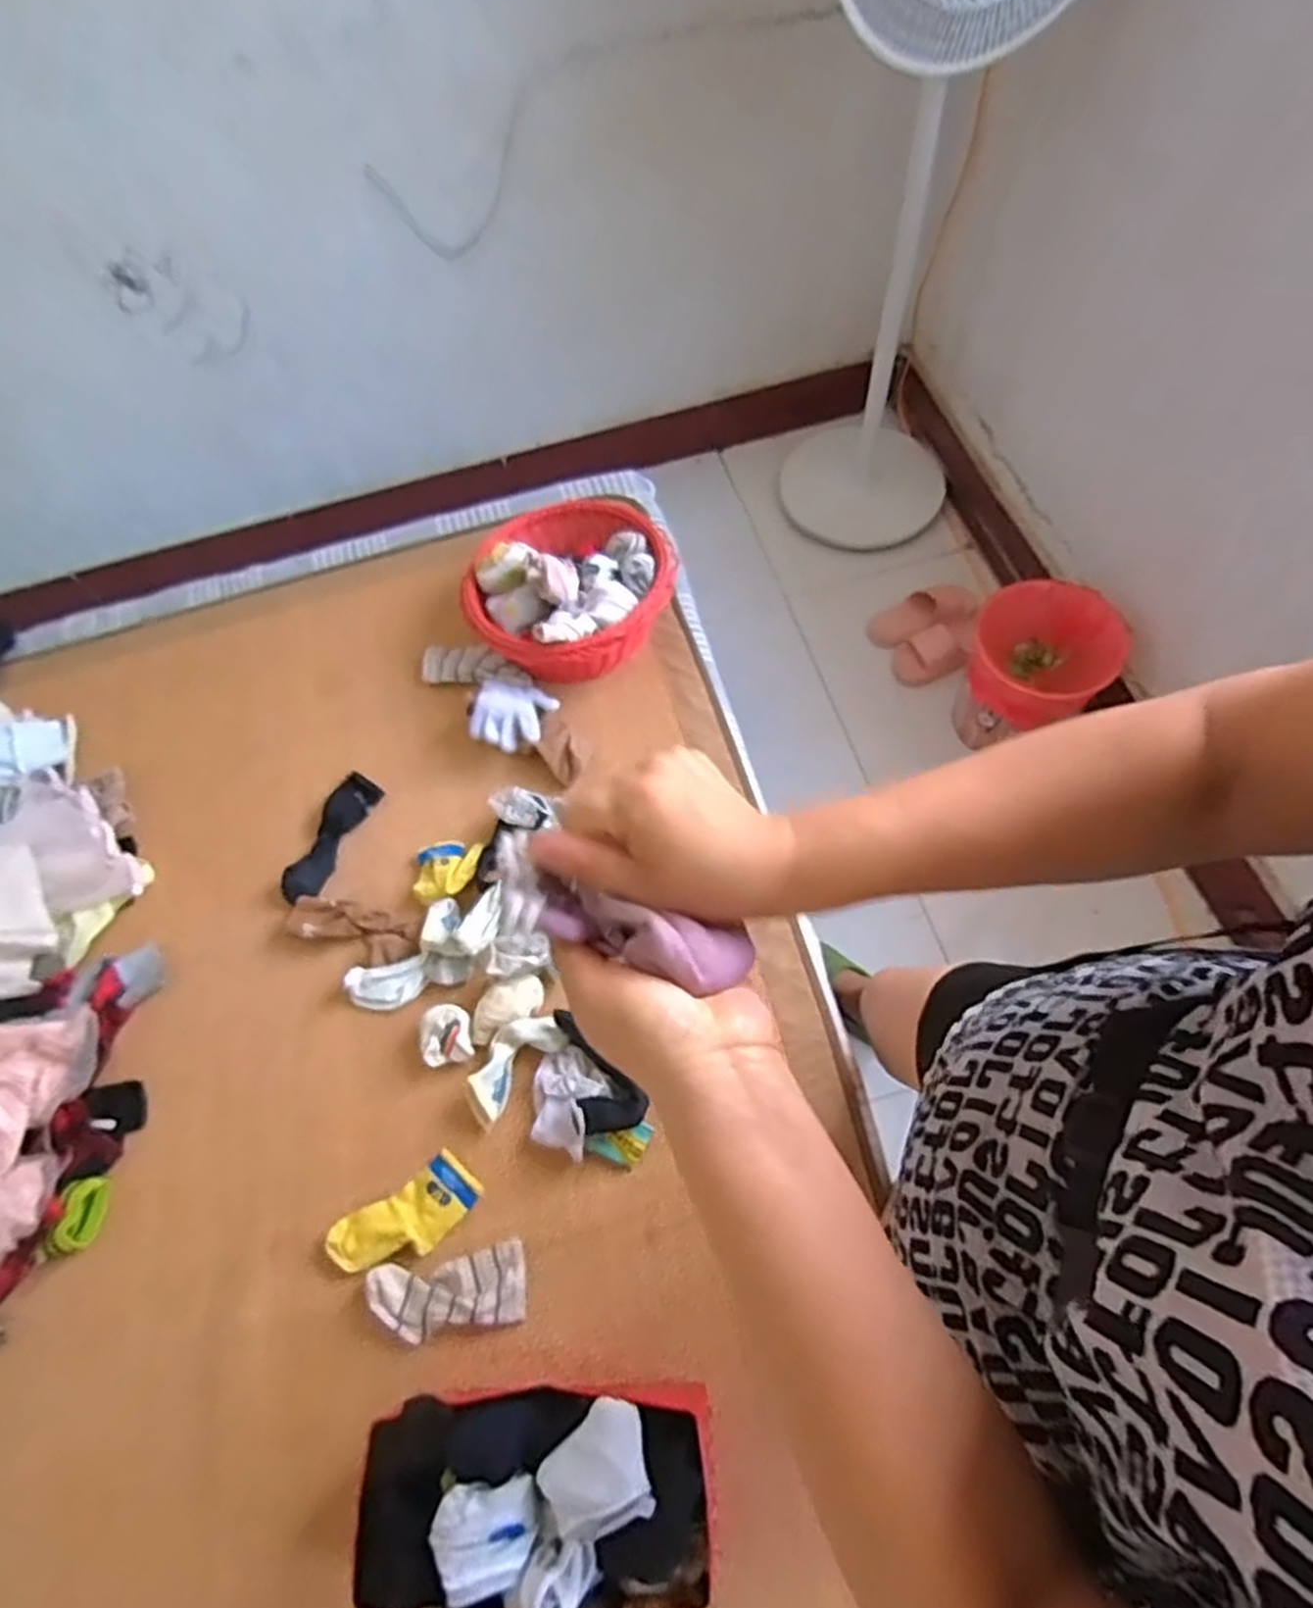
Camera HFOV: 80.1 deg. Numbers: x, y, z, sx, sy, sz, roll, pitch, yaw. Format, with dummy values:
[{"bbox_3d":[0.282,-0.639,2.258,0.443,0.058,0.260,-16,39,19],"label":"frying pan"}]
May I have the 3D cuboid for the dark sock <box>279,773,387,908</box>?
[{"bbox_3d":[-0.417,0.039,0.990,0.062,0.014,0.180,20,65,10],"label":"dark sock"}]

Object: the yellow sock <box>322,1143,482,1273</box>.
[{"bbox_3d":[-0.256,0.426,0.803,0.149,0.020,0.073,-33,67,-15],"label":"yellow sock"}]

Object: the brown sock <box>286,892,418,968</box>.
[{"bbox_3d":[-0.361,0.147,0.932,0.166,0.016,0.059,18,65,9],"label":"brown sock"}]

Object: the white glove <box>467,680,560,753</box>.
[{"bbox_3d":[-0.186,-0.116,1.000,0.093,0.024,0.089,23,66,12],"label":"white glove"}]

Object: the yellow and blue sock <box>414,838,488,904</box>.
[{"bbox_3d":[-0.262,0.080,0.960,0.079,0.025,0.085,15,64,8],"label":"yellow and blue sock"}]

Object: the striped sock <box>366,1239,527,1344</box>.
[{"bbox_3d":[-0.203,0.475,0.760,0.146,0.022,0.067,-9,63,-4],"label":"striped sock"}]

